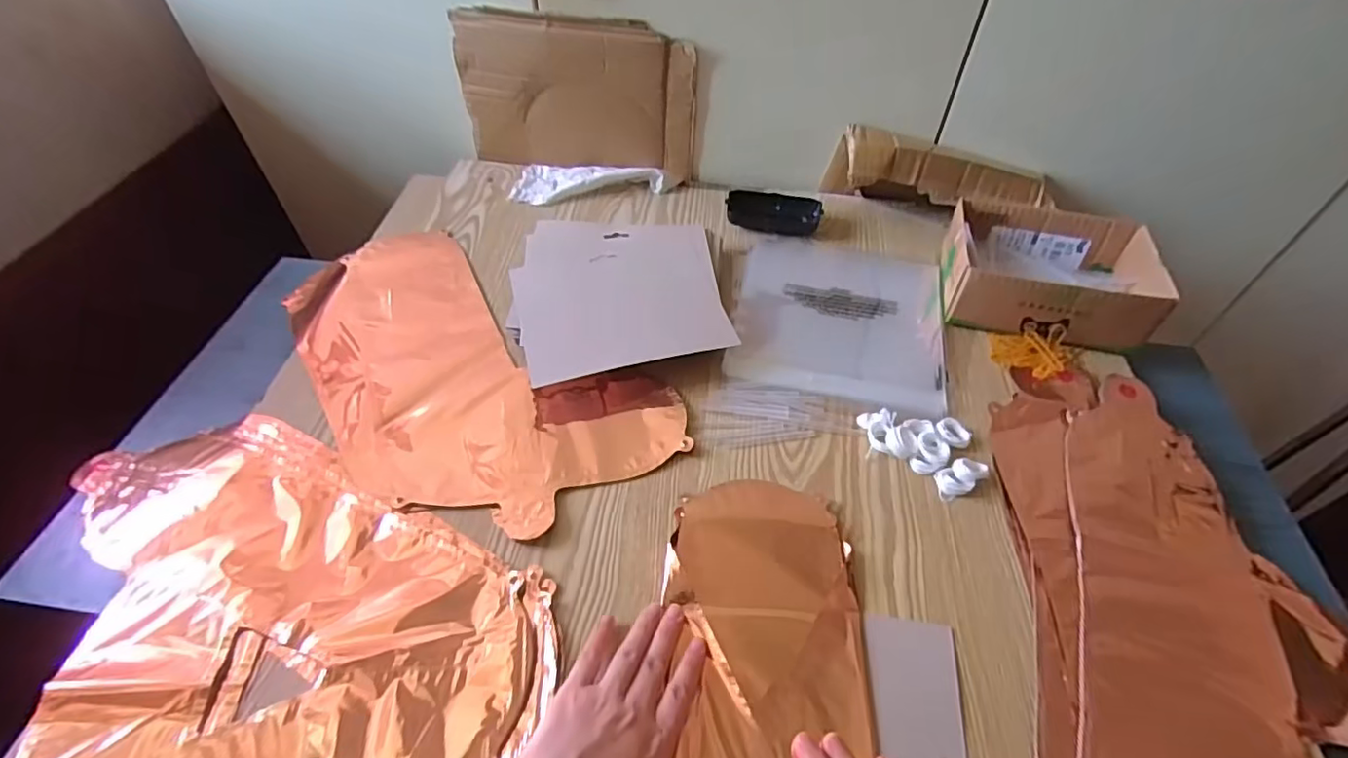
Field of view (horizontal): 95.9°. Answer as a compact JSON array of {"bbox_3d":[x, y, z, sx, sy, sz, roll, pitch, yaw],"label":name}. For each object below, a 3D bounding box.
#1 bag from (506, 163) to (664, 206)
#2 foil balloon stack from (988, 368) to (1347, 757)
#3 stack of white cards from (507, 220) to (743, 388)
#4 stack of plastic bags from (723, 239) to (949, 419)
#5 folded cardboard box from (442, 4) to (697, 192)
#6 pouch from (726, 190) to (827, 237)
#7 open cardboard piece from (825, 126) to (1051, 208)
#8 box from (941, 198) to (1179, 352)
[{"bbox_3d":[-0.106,-0.249,0.756,0.182,0.024,0.075,4,49,3],"label":"bag"},{"bbox_3d":[0.351,0.174,0.409,0.217,0.021,0.433,10,50,7],"label":"foil balloon stack"},{"bbox_3d":[-0.061,-0.096,0.620,0.200,0.035,0.209,-12,50,-11],"label":"stack of white cards"},{"bbox_3d":[0.167,-0.066,0.612,0.205,0.008,0.228,12,50,9],"label":"stack of plastic bags"},{"bbox_3d":[-0.115,-0.330,0.725,0.277,0.176,0.022,9,50,6],"label":"folded cardboard box"},{"bbox_3d":[0.116,-0.193,0.709,0.107,0.027,0.044,5,49,3],"label":"pouch"},{"bbox_3d":[0.309,-0.234,0.708,0.251,0.080,0.069,6,49,4],"label":"open cardboard piece"},{"bbox_3d":[0.368,-0.104,0.607,0.177,0.067,0.132,11,50,8],"label":"box"}]

